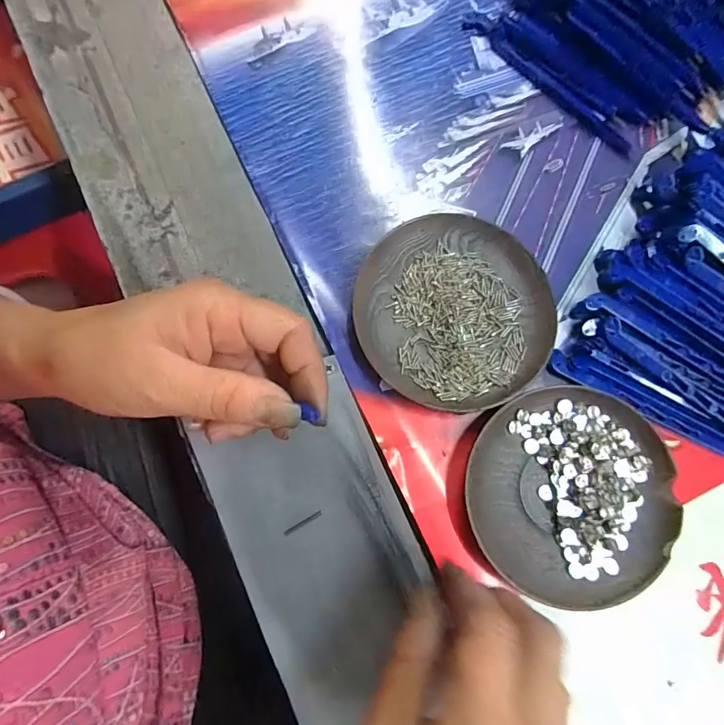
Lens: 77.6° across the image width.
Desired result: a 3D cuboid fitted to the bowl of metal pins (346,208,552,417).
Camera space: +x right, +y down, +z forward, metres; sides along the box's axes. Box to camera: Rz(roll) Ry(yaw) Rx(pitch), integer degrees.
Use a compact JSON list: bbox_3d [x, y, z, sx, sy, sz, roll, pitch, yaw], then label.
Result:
[{"bbox_3d":[0.056,-0.031,0.270,0.114,0.014,0.115,0,79,-1],"label":"bowl of metal pins"}]

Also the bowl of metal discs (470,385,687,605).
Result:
[{"bbox_3d":[0.116,0.072,0.252,0.112,0.015,0.111,0,79,-1],"label":"bowl of metal discs"}]

